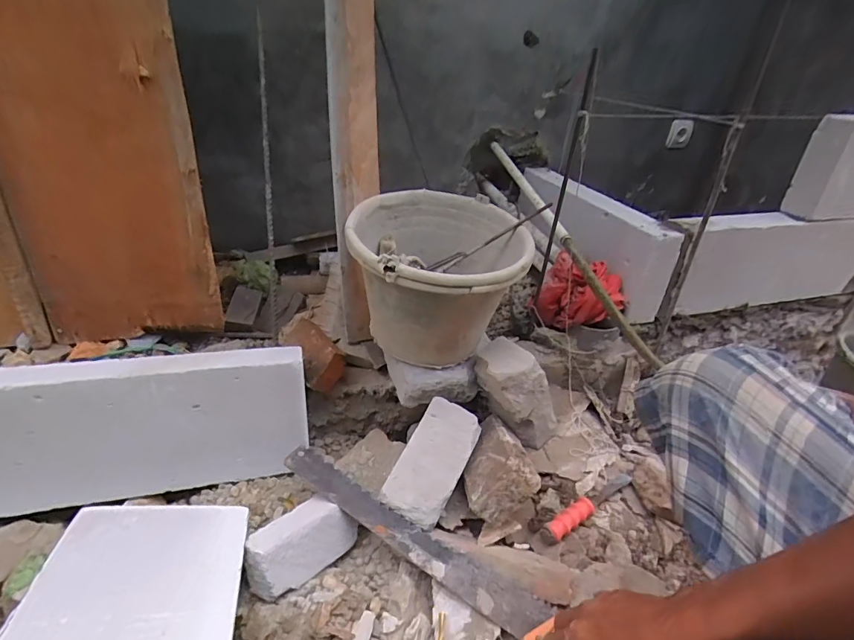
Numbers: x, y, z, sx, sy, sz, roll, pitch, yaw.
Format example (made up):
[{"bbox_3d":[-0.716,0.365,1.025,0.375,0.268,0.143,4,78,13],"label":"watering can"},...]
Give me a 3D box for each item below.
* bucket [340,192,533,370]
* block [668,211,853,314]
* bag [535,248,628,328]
[{"bbox_3d":[0.021,-0.066,0.774,0.277,0.224,0.278,2,31,-1],"label":"bucket"},{"bbox_3d":[0.791,-0.141,1.036,0.564,0.207,0.076,-7,33,-17],"label":"block"},{"bbox_3d":[0.335,-0.053,0.978,0.174,0.129,0.113,18,34,23],"label":"bag"}]

